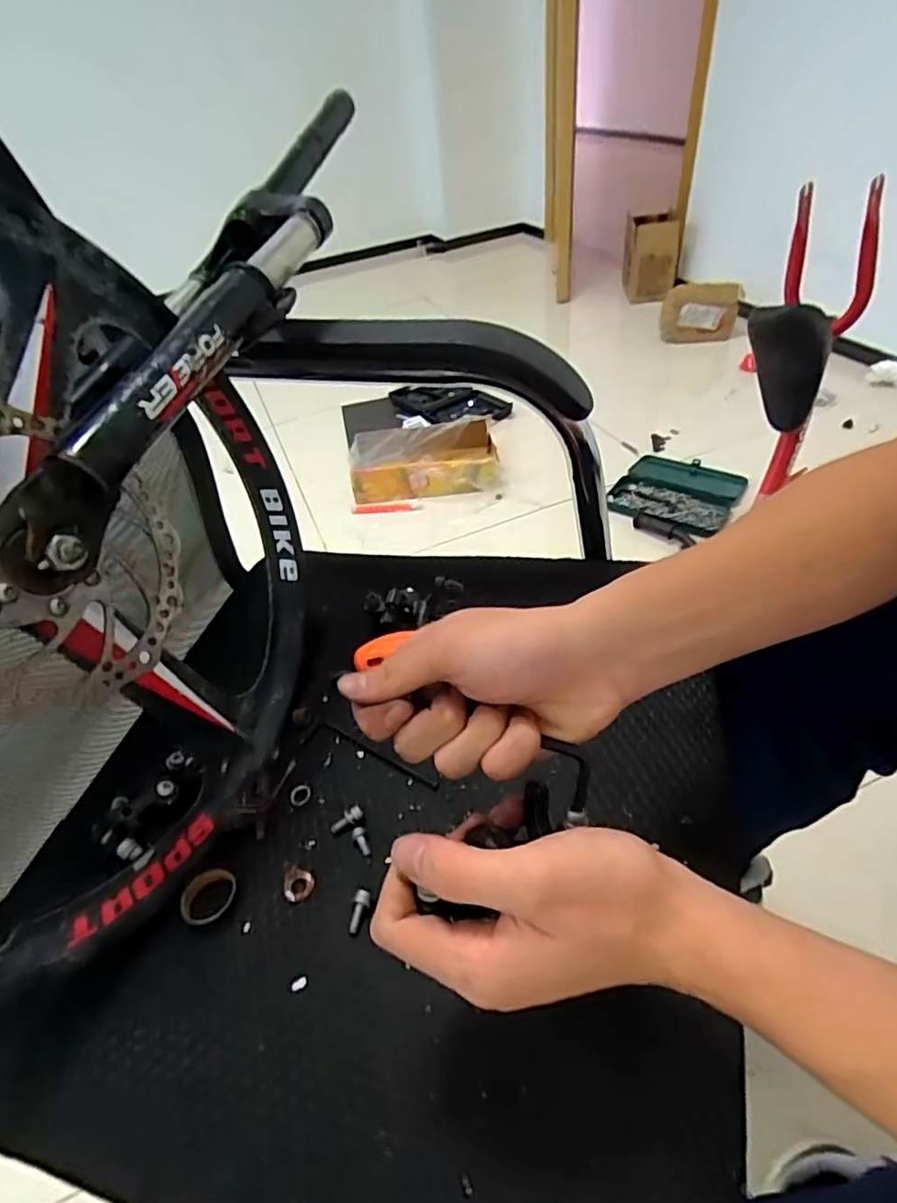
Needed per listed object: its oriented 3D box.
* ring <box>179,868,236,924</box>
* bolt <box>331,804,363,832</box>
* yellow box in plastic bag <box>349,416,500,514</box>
[{"bbox_3d":[-0.143,0.175,0.355,0.028,0.005,0.034,30,55,34],"label":"ring"},{"bbox_3d":[-0.066,0.142,0.386,0.022,0.008,0.011,-35,50,-8],"label":"bolt"},{"bbox_3d":[-0.061,-0.342,1.481,0.359,0.111,0.232,-8,43,0],"label":"yellow box in plastic bag"}]

